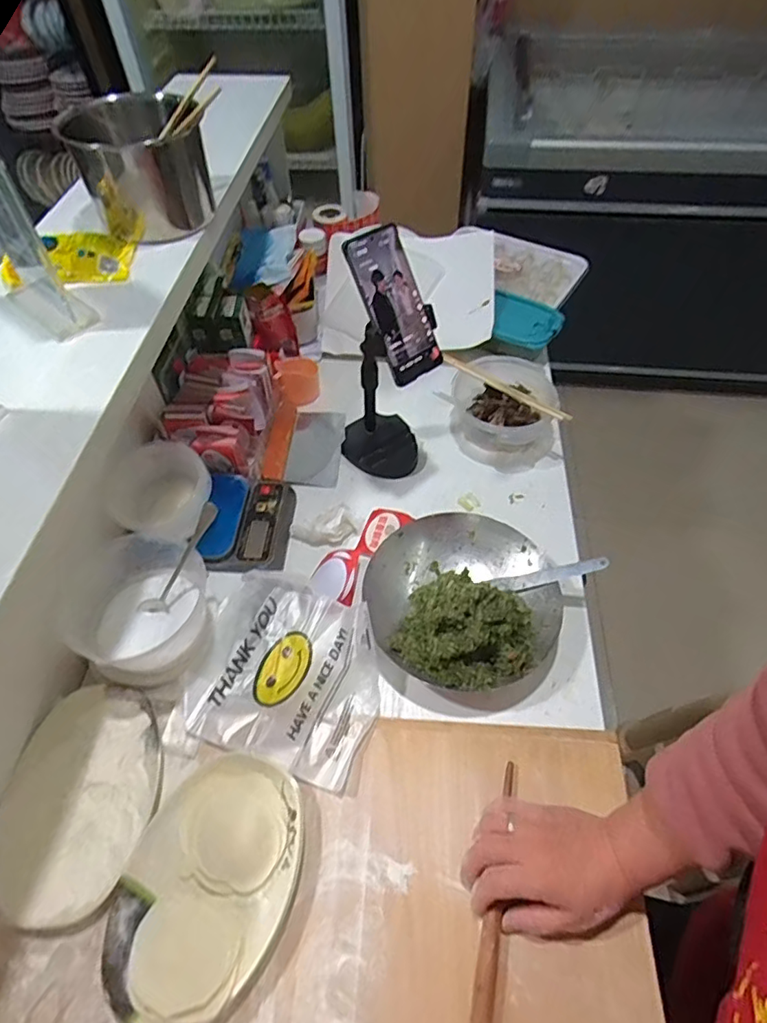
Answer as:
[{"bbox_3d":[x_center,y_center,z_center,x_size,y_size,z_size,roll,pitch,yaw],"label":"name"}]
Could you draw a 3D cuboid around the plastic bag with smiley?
[{"bbox_3d":[-0.098,0.169,0.598,0.199,0.034,0.194,22,50,11],"label":"plastic bag with smiley"}]

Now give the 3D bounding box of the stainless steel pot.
[{"bbox_3d":[-0.272,-0.394,0.626,0.115,0.113,0.140,20,56,15],"label":"stainless steel pot"}]

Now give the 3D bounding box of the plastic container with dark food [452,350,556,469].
[{"bbox_3d":[0.182,-0.148,0.820,0.154,0.072,0.165,3,53,3],"label":"plastic container with dark food"}]

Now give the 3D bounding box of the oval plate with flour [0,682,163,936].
[{"bbox_3d":[-0.286,0.268,0.518,0.138,0.019,0.200,-5,53,-3],"label":"oval plate with flour"}]

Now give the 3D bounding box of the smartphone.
[{"bbox_3d":[0.013,-0.228,0.611,0.076,0.162,0.016,-34,24,-24],"label":"smartphone"}]

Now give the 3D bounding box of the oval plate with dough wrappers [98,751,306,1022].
[{"bbox_3d":[-0.149,0.316,0.470,0.139,0.032,0.196,14,55,11],"label":"oval plate with dough wrappers"}]

